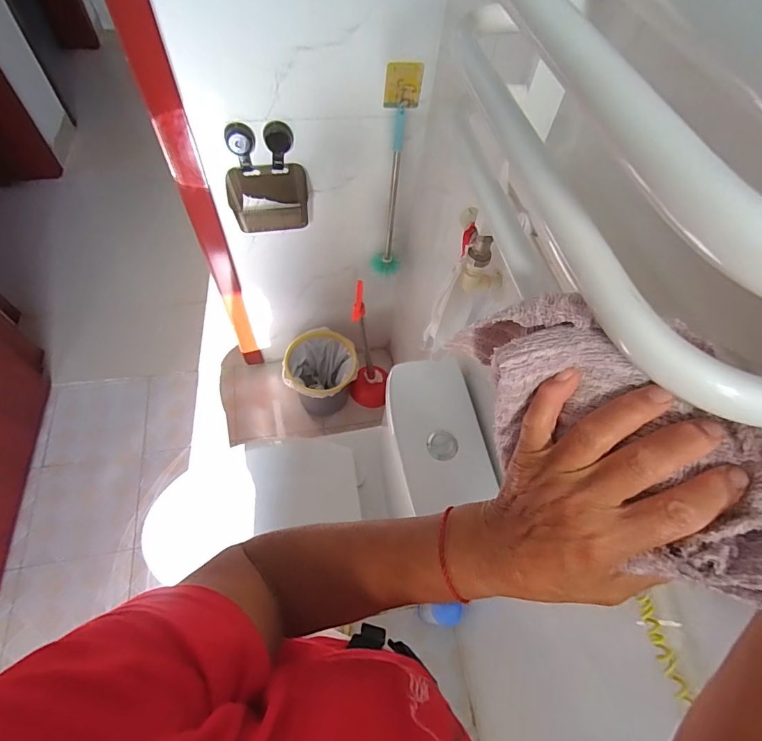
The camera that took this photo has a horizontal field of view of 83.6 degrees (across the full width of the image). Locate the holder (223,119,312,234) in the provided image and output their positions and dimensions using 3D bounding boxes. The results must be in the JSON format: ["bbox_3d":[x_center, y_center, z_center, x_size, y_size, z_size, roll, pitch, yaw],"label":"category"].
[{"bbox_3d":[-0.252,-0.417,0.944,0.177,0.194,0.097,-10,61,-11],"label":"holder"}]

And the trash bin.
[{"bbox_3d":[-0.201,0.018,1.466,0.235,0.242,0.231,2,59,-4],"label":"trash bin"}]

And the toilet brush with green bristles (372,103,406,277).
[{"bbox_3d":[0.025,-0.409,1.075,0.078,0.445,0.086,7,59,-1],"label":"toilet brush with green bristles"}]

